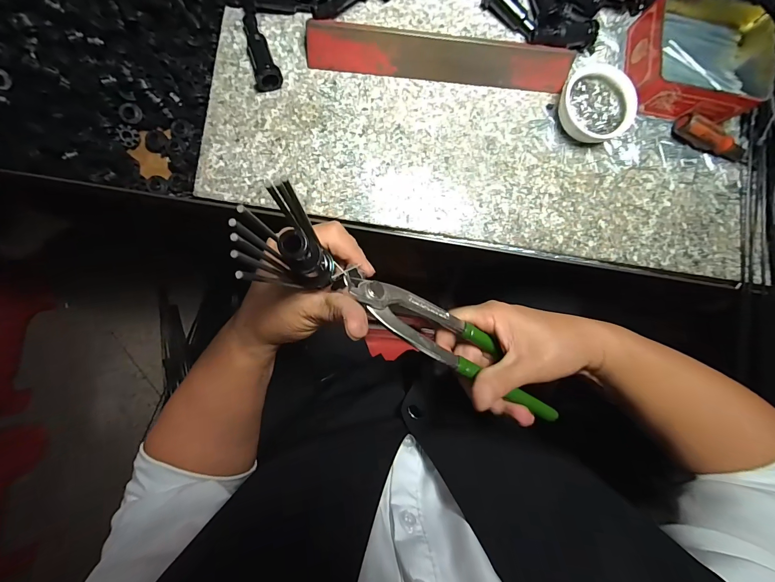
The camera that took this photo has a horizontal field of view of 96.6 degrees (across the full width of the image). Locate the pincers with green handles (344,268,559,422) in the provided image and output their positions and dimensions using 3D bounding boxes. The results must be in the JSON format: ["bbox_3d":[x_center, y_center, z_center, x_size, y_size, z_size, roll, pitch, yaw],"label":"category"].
[{"bbox_3d":[0.052,0.039,0.254,0.192,0.025,0.035,33,84,-16],"label":"pincers with green handles"}]

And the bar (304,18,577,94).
[{"bbox_3d":[0.053,-0.227,0.336,0.256,0.026,0.029,2,87,-5],"label":"bar"}]

